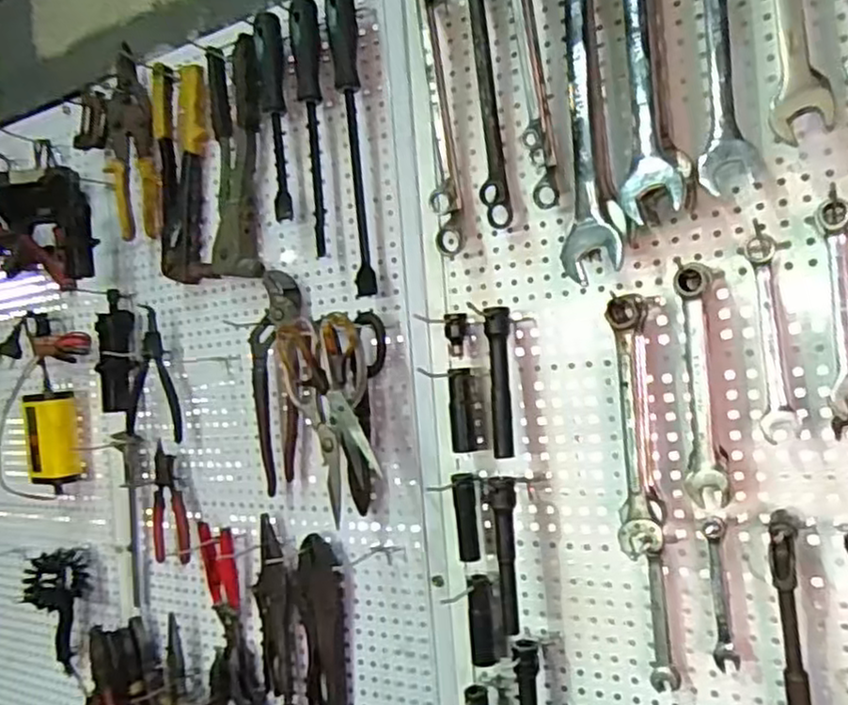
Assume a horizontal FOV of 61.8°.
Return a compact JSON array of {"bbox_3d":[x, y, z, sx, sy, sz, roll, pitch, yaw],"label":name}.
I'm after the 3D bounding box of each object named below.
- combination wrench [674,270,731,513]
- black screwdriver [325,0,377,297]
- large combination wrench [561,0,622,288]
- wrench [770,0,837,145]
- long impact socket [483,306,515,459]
[{"bbox_3d":[0.200,0.023,0.512,0.026,0.168,0.018,-5,0,24],"label":"combination wrench"},{"bbox_3d":[-0.070,-0.209,0.701,0.028,0.299,0.028,-5,0,-4],"label":"black screwdriver"},{"bbox_3d":[0.122,-0.206,0.549,0.043,0.292,0.026,-5,0,30],"label":"large combination wrench"},{"bbox_3d":[0.247,-0.255,0.476,0.035,0.213,0.019,-5,0,36],"label":"wrench"},{"bbox_3d":[0.067,0.025,0.607,0.022,0.125,0.017,-5,0,8],"label":"long impact socket"}]

